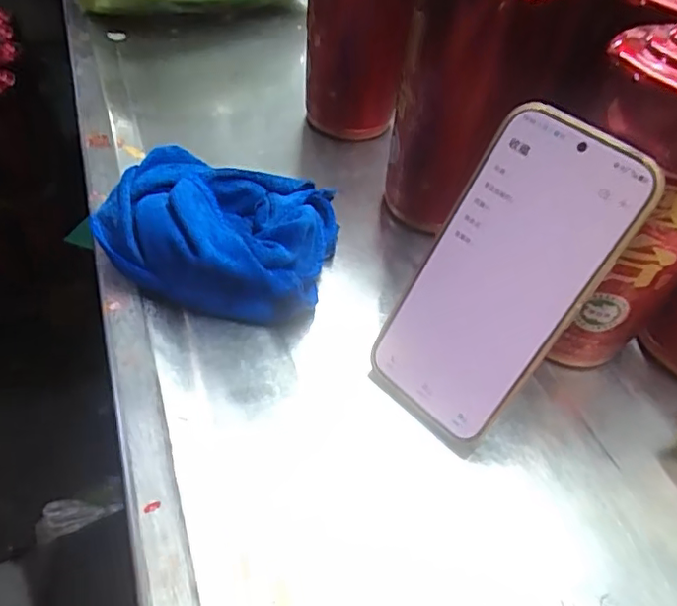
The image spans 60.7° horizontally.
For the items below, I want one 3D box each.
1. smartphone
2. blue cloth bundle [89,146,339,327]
[{"bbox_3d":[0.075,-0.009,0.275,0.074,0.156,0.004,39,27,25],"label":"smartphone"},{"bbox_3d":[-0.072,-0.052,0.366,0.138,0.056,0.117,9,47,4],"label":"blue cloth bundle"}]

